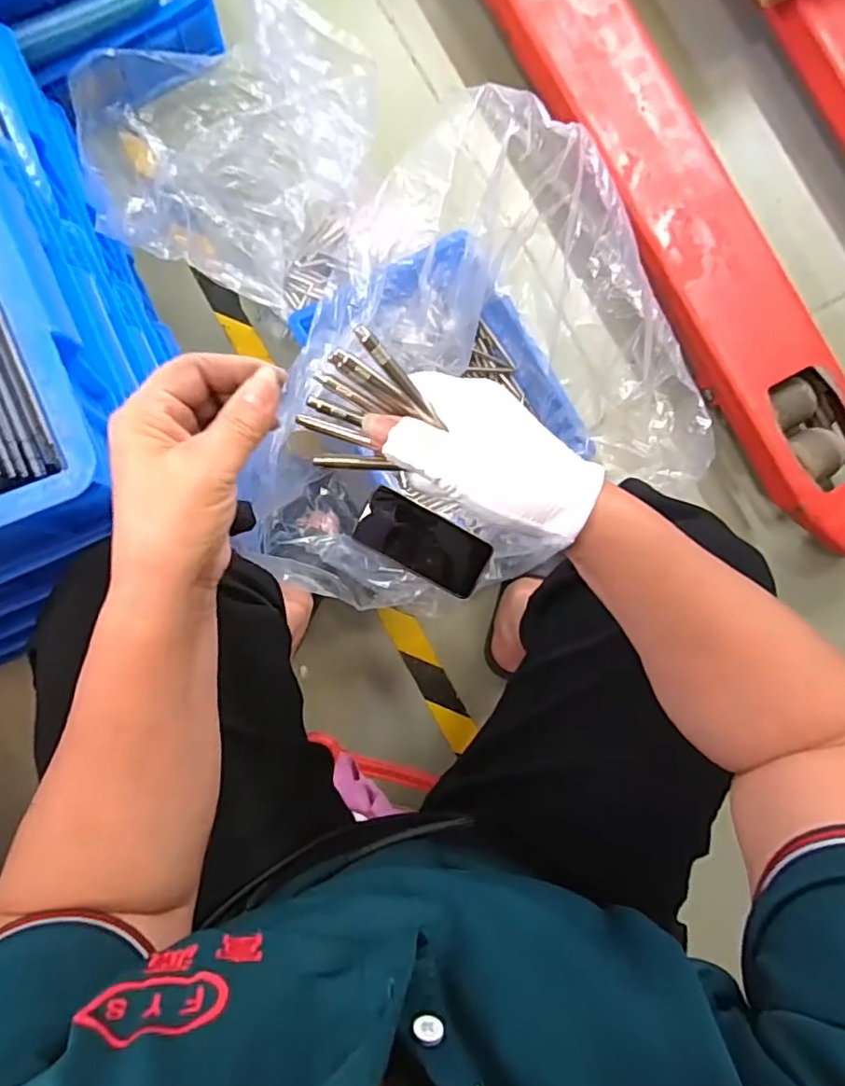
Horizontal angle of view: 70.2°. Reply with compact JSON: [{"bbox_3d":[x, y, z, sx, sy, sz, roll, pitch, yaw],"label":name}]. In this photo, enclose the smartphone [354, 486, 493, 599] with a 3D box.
[{"bbox_3d":[0.001,-0.001,0.719,0.158,0.014,0.075,30,105,5],"label":"smartphone"}]

